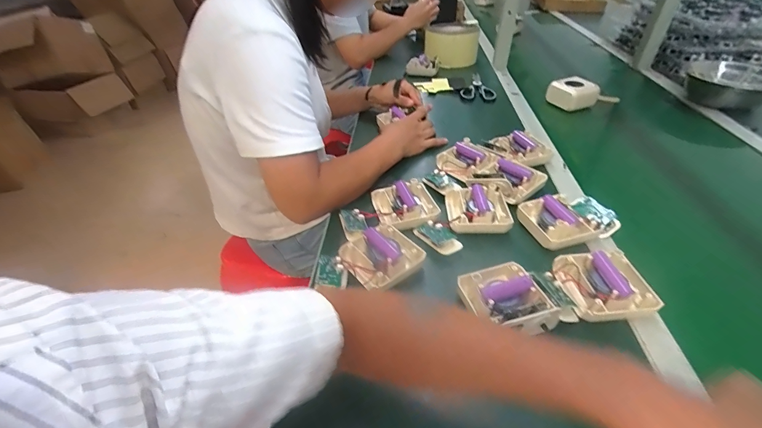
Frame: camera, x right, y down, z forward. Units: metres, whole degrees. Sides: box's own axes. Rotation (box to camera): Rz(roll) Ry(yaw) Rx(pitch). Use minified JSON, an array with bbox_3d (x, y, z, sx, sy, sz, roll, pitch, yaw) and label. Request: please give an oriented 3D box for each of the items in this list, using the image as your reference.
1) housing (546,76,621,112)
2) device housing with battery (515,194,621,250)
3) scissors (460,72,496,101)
[{"bbox_3d":[0.515,-0.314,0.899,0.145,0.052,0.094,-6,41,-5],"label":"housing"},{"bbox_3d":[0.283,0.004,0.531,0.133,0.038,0.090,-13,42,-13],"label":"device housing with battery"},{"bbox_3d":[0.274,-0.375,1.007,0.090,0.013,0.168,3,41,5],"label":"scissors"}]

